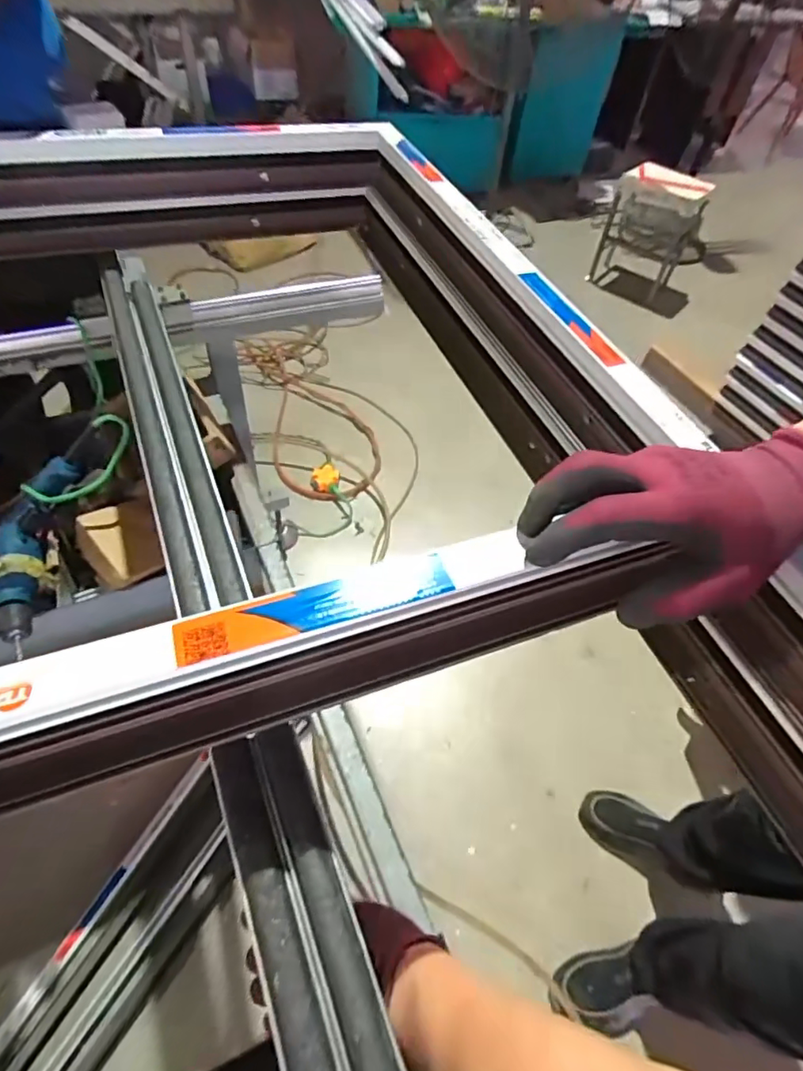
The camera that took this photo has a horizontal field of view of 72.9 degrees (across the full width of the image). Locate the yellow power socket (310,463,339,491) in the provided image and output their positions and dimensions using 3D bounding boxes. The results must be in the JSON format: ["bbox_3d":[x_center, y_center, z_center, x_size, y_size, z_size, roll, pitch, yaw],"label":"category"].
[{"bbox_3d":[-0.234,-0.181,1.630,0.090,0.030,0.094,0,55,-3],"label":"yellow power socket"}]

